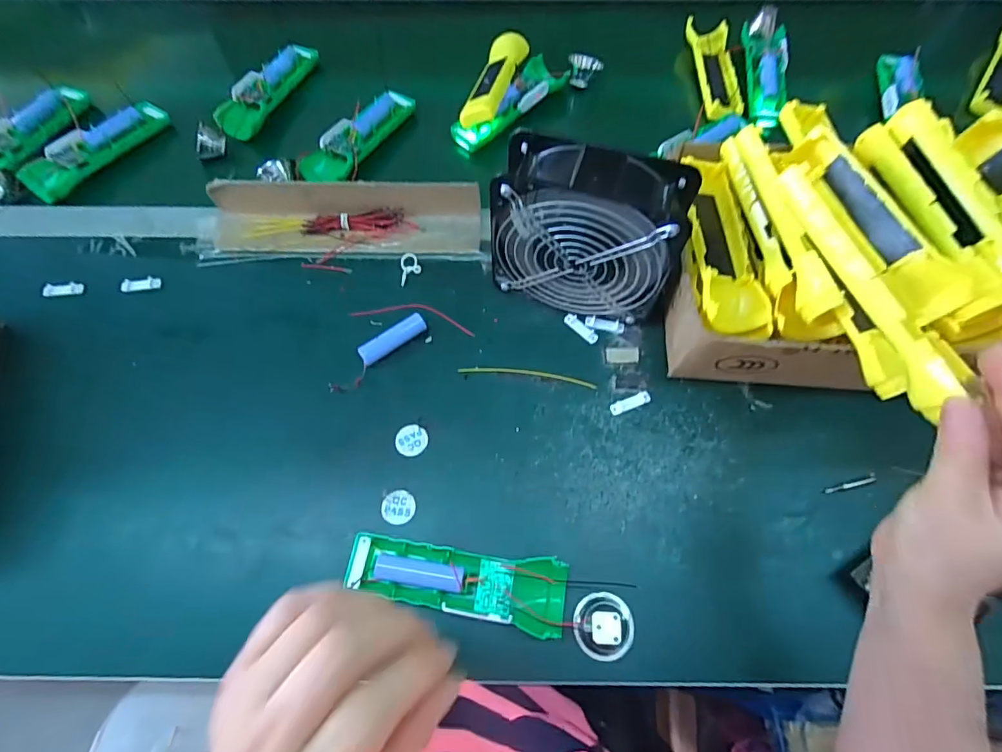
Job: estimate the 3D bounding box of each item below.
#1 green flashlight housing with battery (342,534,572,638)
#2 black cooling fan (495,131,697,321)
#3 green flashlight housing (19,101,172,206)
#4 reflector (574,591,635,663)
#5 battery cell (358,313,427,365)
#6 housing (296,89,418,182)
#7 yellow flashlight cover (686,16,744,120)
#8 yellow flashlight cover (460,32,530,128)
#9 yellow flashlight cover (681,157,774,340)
[{"bbox_3d":[-0.034,0.155,0.363,0.162,0.033,0.050,6,67,3],"label":"green flashlight housing with battery"},{"bbox_3d":[0.074,-0.117,0.415,0.152,0.148,0.064,18,68,8],"label":"black cooling fan"},{"bbox_3d":[-0.467,-0.267,0.562,0.045,0.034,0.165,40,72,16],"label":"green flashlight housing"},{"bbox_3d":[0.077,0.181,0.351,0.044,0.025,0.044,3,66,2],"label":"reflector"},{"bbox_3d":[-0.100,-0.035,0.451,0.066,0.018,0.018,-35,71,-14],"label":"battery cell"},{"bbox_3d":[-0.162,-0.281,0.565,0.052,0.027,0.164,26,69,11],"label":"housing"},{"bbox_3d":[0.270,-0.387,0.609,0.052,0.014,0.173,1,66,1],"label":"yellow flashlight cover"},{"bbox_3d":[-0.009,-0.358,0.585,0.046,0.027,0.160,15,67,6],"label":"yellow flashlight cover"},{"bbox_3d":[0.180,-0.115,0.404,0.051,0.027,0.173,-3,64,2],"label":"yellow flashlight cover"}]

